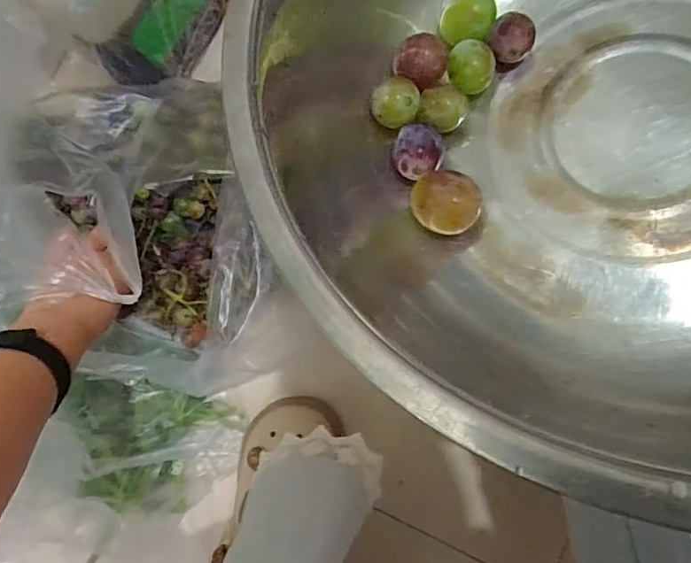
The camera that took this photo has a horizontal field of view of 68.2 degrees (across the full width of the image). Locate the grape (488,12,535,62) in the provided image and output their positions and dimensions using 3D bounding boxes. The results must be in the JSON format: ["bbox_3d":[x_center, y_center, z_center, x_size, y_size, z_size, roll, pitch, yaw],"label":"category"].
[{"bbox_3d":[0.079,-0.115,0.246,0.020,0.022,0.016,21,85,6],"label":"grape"}]

